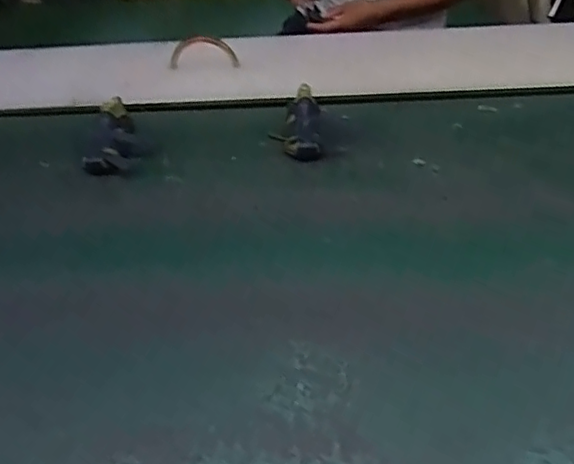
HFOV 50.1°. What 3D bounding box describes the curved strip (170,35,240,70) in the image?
[{"bbox_3d":[-0.159,-0.340,1.173,0.129,0.069,0.018,-4,39,1],"label":"curved strip"}]

